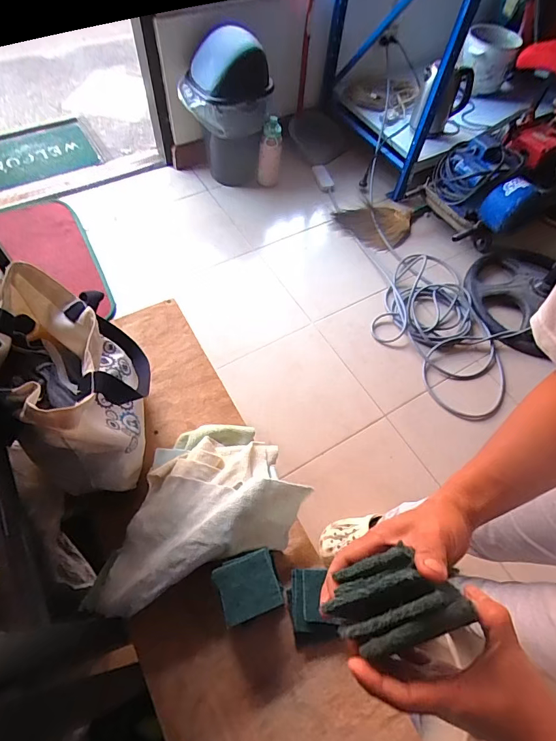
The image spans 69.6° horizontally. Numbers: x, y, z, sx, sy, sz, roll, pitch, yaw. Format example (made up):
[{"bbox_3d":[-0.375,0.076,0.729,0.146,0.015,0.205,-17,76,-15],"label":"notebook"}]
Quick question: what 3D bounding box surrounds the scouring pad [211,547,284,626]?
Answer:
[{"bbox_3d":[-0.043,0.303,0.568,0.084,0.010,0.082,-9,48,-21],"label":"scouring pad"}]

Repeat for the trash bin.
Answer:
[{"bbox_3d":[-0.172,-0.927,1.445,0.312,0.502,0.304,6,60,-1],"label":"trash bin"}]

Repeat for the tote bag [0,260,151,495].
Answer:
[{"bbox_3d":[-0.295,0.024,0.593,0.175,0.254,0.239,-7,61,-8],"label":"tote bag"}]

